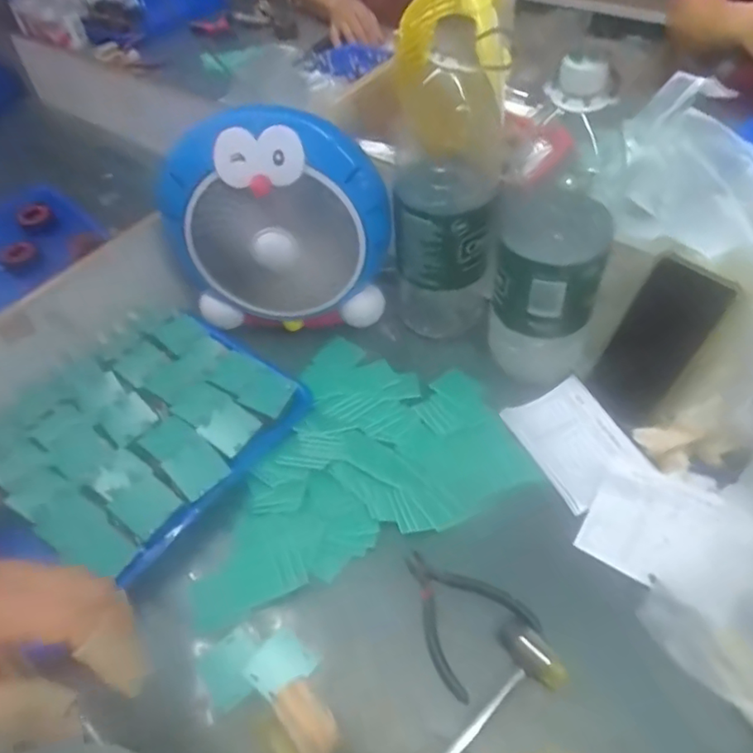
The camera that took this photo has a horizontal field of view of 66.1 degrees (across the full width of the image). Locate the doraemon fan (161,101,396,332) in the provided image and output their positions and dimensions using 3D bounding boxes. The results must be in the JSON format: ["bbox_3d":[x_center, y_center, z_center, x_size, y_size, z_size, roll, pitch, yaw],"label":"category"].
[{"bbox_3d":[-0.101,-0.166,0.635,0.223,0.254,0.098,-2,50,4],"label":"doraemon fan"}]

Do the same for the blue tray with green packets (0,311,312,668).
[{"bbox_3d":[-0.254,0.072,0.572,0.239,0.052,0.318,29,59,26],"label":"blue tray with green packets"}]

